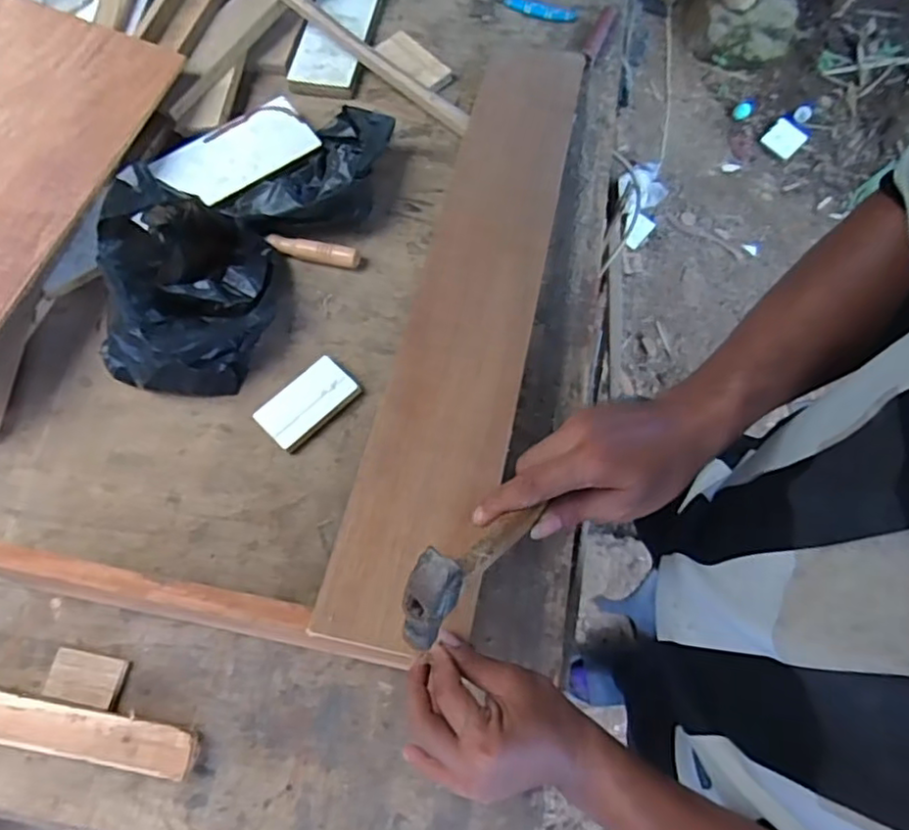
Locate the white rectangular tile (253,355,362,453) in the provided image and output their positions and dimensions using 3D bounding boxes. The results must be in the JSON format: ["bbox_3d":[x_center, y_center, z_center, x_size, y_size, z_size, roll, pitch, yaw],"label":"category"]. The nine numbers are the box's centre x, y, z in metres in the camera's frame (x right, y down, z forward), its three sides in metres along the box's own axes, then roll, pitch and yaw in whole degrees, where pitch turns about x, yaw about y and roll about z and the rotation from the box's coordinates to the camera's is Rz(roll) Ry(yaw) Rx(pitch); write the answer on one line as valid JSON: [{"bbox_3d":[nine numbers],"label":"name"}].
[{"bbox_3d":[-0.156,-0.013,0.686,0.104,0.017,0.059,-42,74,-13],"label":"white rectangular tile"}]

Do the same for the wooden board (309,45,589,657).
[{"bbox_3d":[0.032,-0.154,0.682,0.126,0.028,0.761,12,59,6],"label":"wooden board"}]

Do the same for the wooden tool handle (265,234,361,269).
[{"bbox_3d":[-0.166,-0.193,0.752,0.108,0.021,0.021,12,70,6],"label":"wooden tool handle"}]

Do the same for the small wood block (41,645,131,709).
[{"bbox_3d":[-0.340,0.242,0.592,0.068,0.012,0.043,9,70,5],"label":"small wood block"}]

